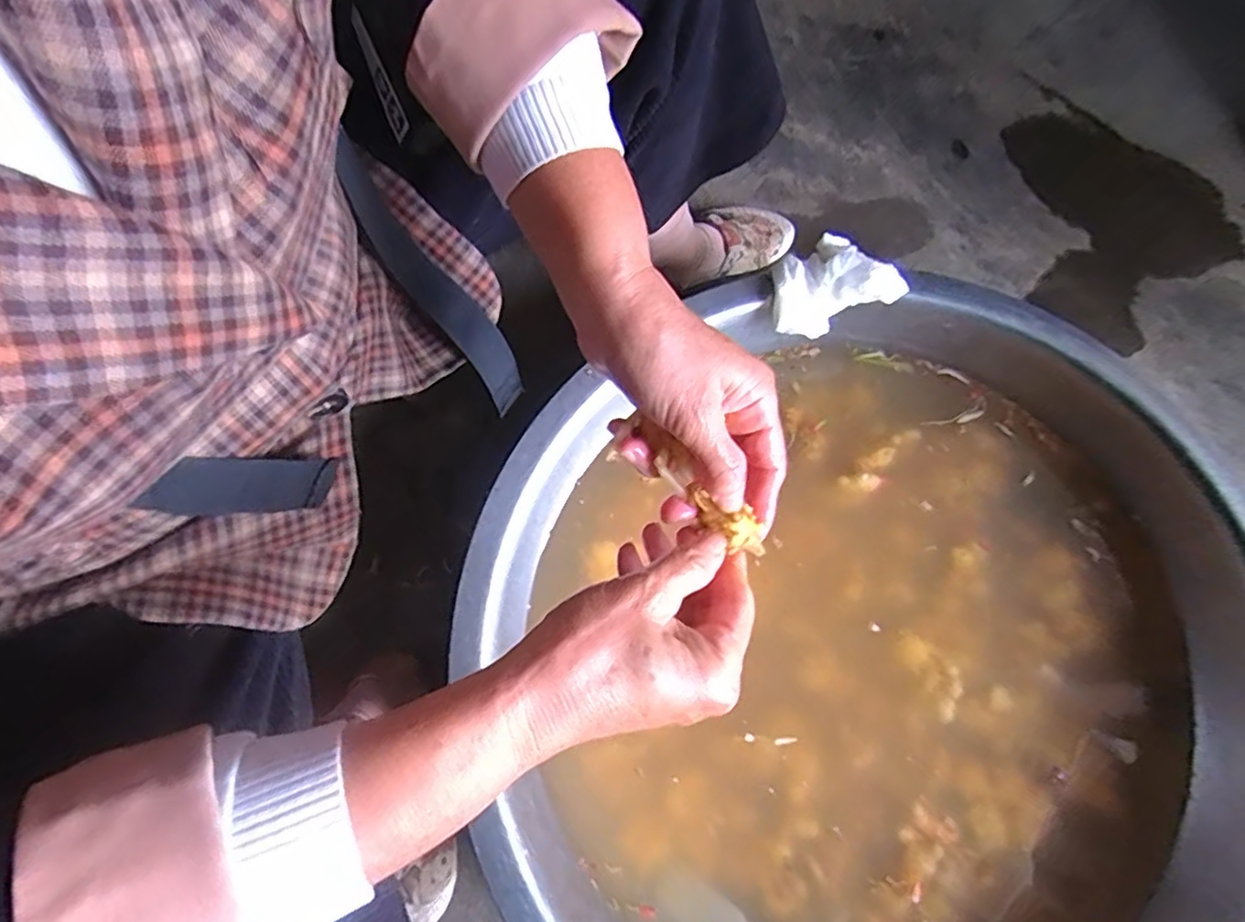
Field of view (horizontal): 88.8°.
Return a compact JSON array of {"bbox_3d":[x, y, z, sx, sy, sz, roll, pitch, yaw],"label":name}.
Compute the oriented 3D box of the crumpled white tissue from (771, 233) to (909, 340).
[{"bbox_3d":[0.180,-0.158,0.559,0.112,0.041,0.077,-20,77,-4],"label":"crumpled white tissue"}]

